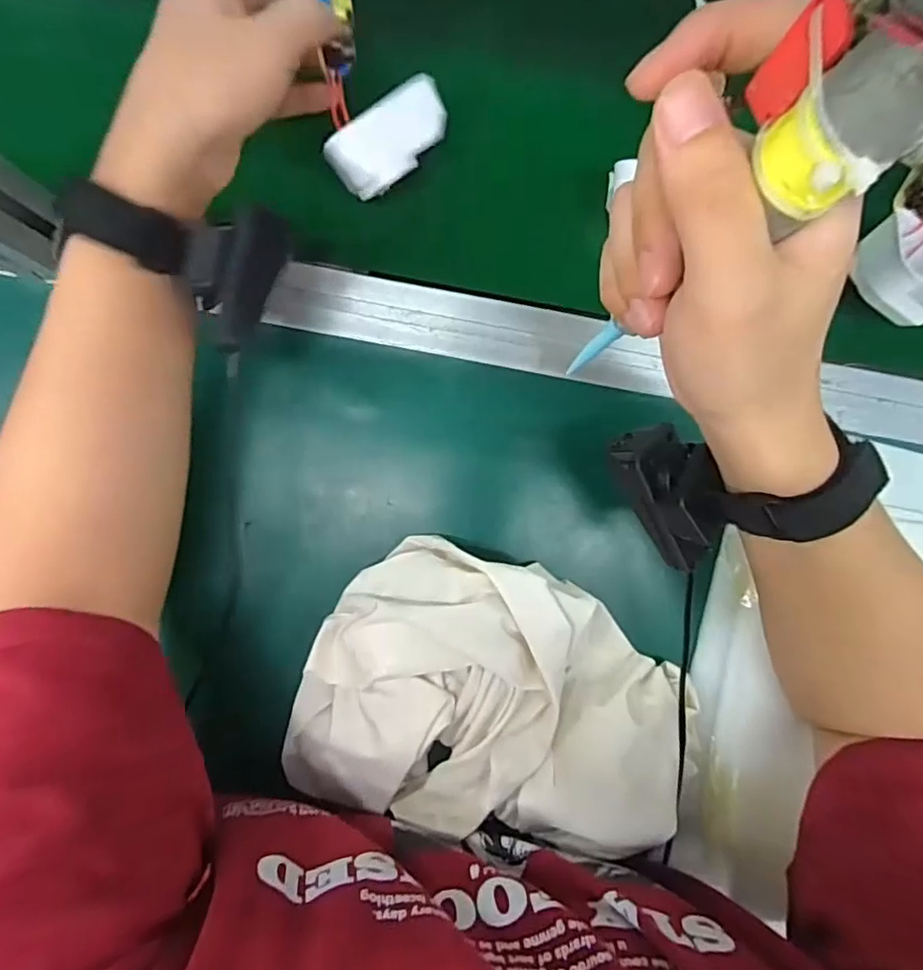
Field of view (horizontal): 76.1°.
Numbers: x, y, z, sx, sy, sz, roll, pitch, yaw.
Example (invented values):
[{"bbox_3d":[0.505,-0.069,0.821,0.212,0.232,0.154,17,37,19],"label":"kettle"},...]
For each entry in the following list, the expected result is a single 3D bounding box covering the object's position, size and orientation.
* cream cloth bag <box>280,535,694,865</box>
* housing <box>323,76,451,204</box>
[{"bbox_3d":[0.020,0.126,0.342,0.238,0.053,0.161,12,87,3],"label":"cream cloth bag"},{"bbox_3d":[-0.041,-0.195,0.332,0.069,0.024,0.037,-41,129,-6],"label":"housing"}]

